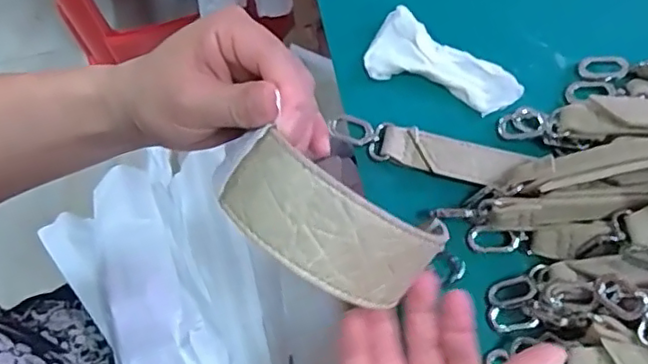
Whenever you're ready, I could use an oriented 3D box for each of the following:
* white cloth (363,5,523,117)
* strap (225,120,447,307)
[{"bbox_3d":[0.076,-0.074,0.389,0.096,0.012,0.043,23,78,8],"label":"white cloth"},{"bbox_3d":[0.004,0.019,0.251,0.089,0.028,0.044,29,78,-7],"label":"strap"}]

